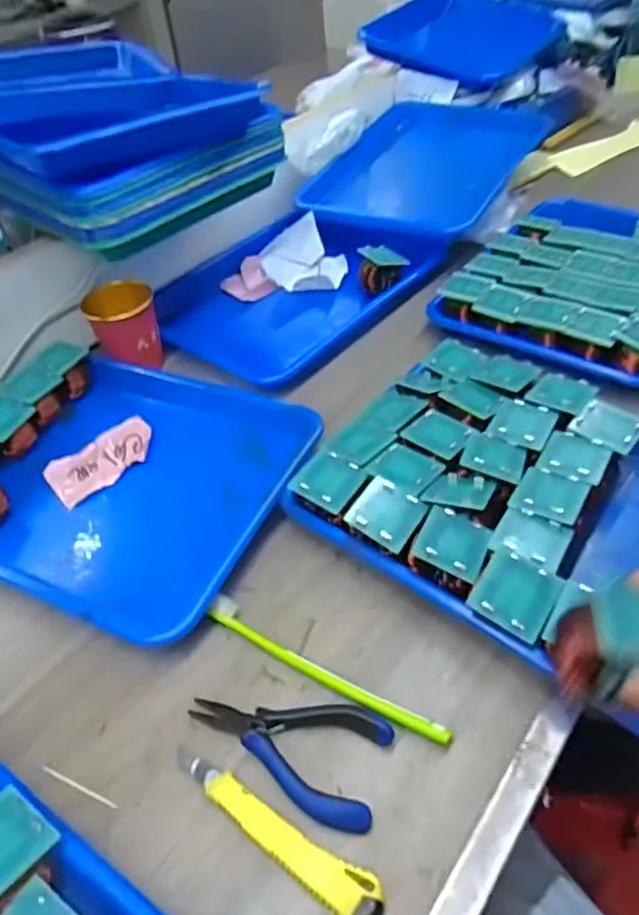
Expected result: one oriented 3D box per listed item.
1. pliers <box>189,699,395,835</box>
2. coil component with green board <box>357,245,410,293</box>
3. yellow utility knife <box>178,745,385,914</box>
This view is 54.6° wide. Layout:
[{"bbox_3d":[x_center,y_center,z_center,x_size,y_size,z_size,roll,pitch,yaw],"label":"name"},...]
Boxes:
[{"bbox_3d":[-0.023,0.171,0.370,0.122,0.019,0.062,11,47,17],"label":"pliers"},{"bbox_3d":[0.074,-0.227,0.730,0.053,0.033,0.043,-19,47,-13],"label":"coil component with green board"},{"bbox_3d":[-0.028,0.205,0.340,0.139,0.017,0.022,22,51,26],"label":"yellow utility knife"}]

